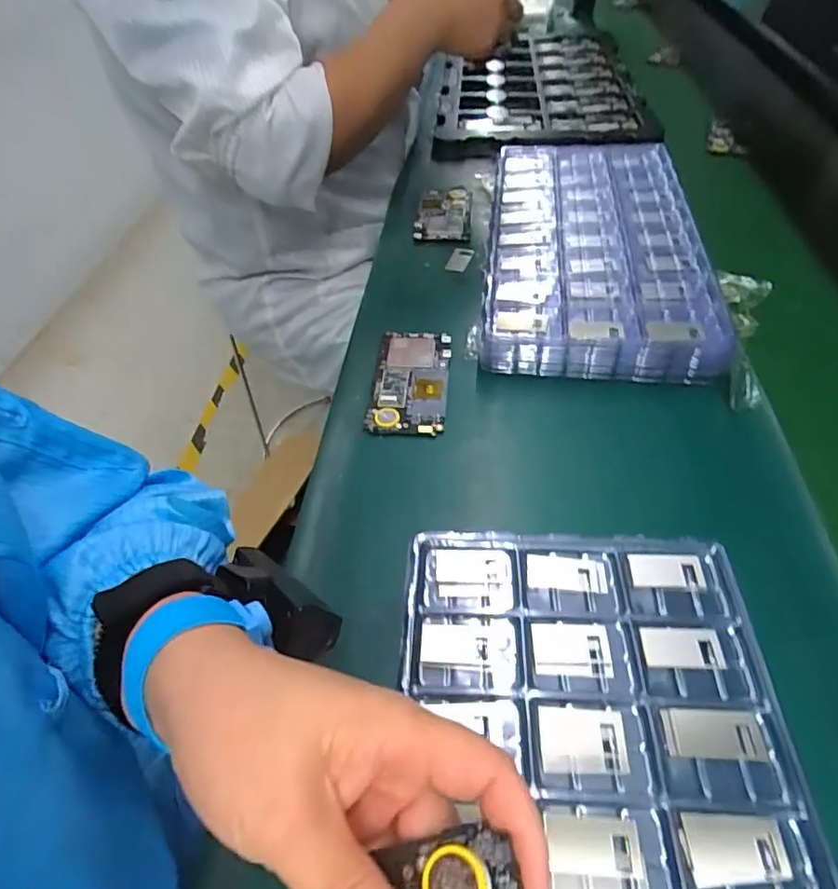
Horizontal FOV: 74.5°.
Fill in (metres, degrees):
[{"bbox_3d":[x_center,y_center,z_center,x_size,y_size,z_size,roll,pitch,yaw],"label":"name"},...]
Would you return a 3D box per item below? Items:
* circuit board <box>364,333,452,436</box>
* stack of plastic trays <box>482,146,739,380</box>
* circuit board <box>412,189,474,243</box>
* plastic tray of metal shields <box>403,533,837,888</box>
[{"bbox_3d":[-0.007,-0.056,0.481,0.064,0.011,0.122,4,50,5],"label":"circuit board"},{"bbox_3d":[0.183,-0.215,0.593,0.208,0.053,0.400,5,50,6],"label":"stack of plastic trays"},{"bbox_3d":[0.032,-0.284,0.679,0.065,0.011,0.137,3,50,5],"label":"circuit board"},{"bbox_3d":[0.088,0.207,0.240,0.194,0.011,0.378,2,50,4],"label":"plastic tray of metal shields"}]

